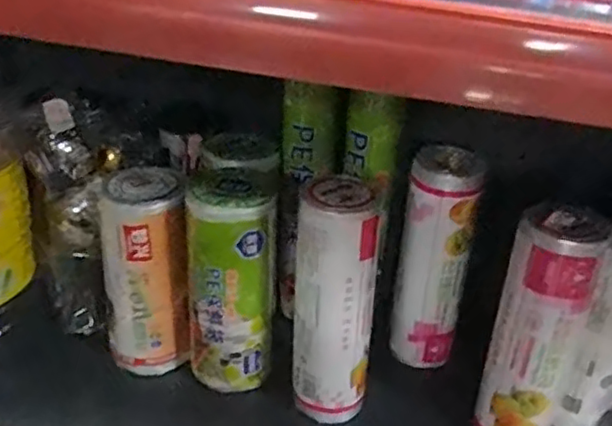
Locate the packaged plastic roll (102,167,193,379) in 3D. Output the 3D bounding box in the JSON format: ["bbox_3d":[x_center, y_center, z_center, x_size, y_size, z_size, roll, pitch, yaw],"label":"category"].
[{"bbox_3d":[-0.141,0.050,0.564,0.065,0.165,0.077,-8,33,-17],"label":"packaged plastic roll"}]

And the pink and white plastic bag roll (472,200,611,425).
[{"bbox_3d":[0.172,0.090,0.482,0.058,0.201,0.048,16,34,21],"label":"pink and white plastic bag roll"}]

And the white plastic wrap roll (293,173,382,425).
[{"bbox_3d":[0.024,0.071,0.507,0.059,0.194,0.055,11,32,13],"label":"white plastic wrap roll"}]

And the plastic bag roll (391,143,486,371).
[{"bbox_3d":[0.114,0.041,0.576,0.053,0.195,0.061,11,32,13],"label":"plastic bag roll"}]

